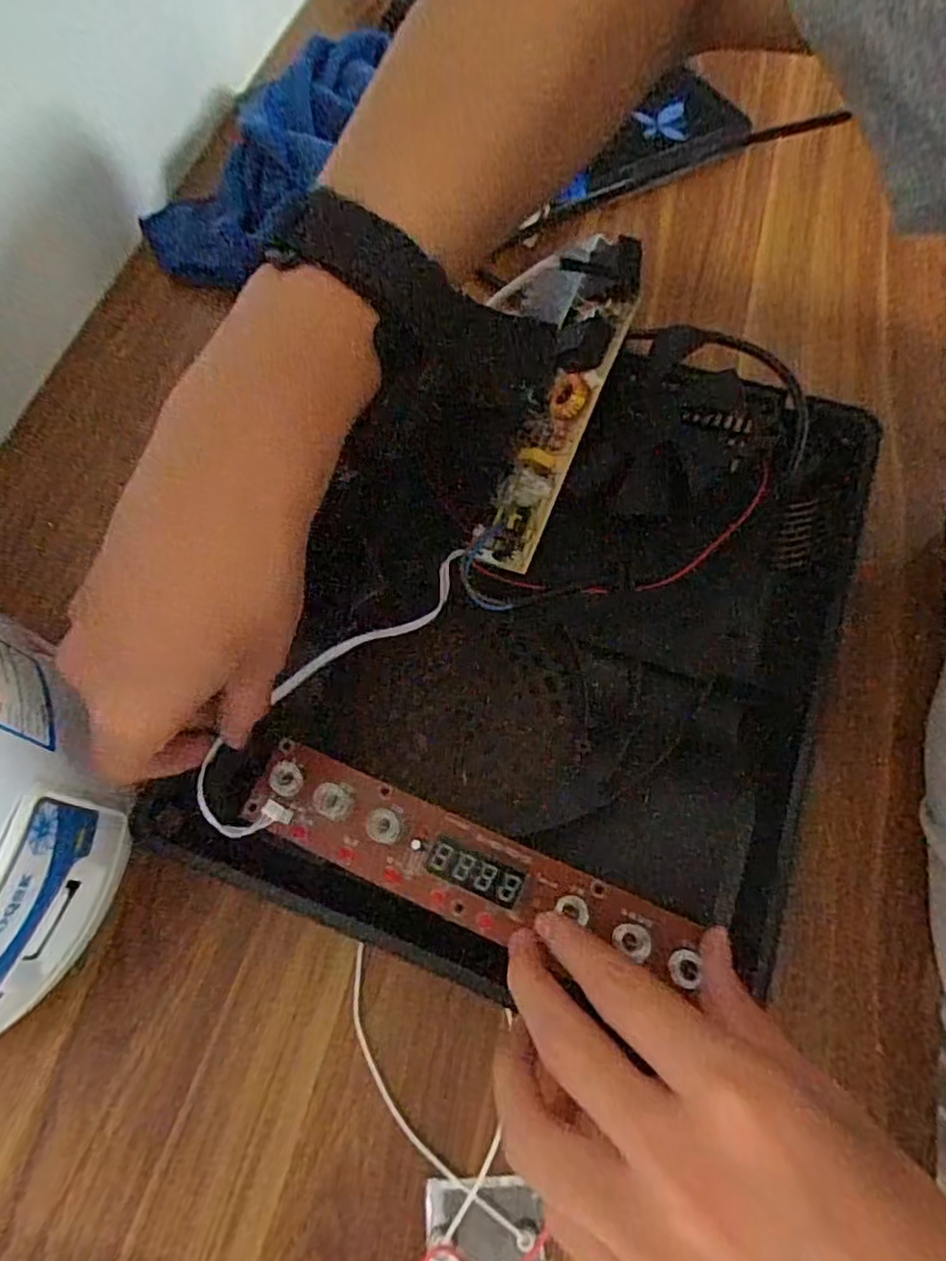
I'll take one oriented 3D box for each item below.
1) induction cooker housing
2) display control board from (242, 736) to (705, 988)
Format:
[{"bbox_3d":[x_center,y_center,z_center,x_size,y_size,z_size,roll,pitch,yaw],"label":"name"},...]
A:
[{"bbox_3d":[0.046,-0.006,0.350,0.272,0.064,0.342,18,69,10],"label":"induction cooker housing"},{"bbox_3d":[-0.005,0.097,0.281,0.194,0.016,0.041,18,69,11],"label":"display control board"}]

